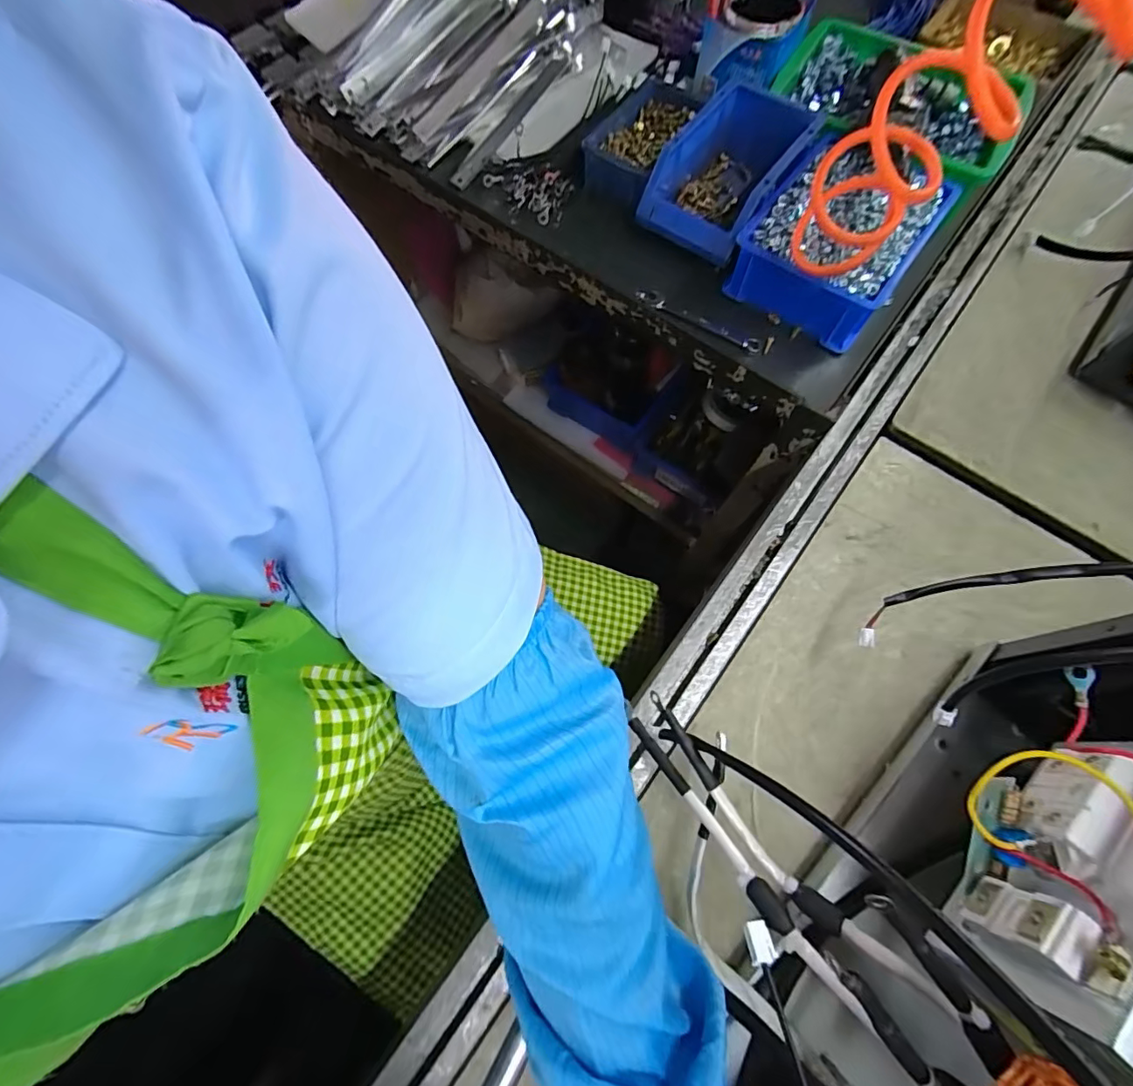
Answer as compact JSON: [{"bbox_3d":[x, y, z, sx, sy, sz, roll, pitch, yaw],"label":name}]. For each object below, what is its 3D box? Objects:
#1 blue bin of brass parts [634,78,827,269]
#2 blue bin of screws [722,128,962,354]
[{"bbox_3d":[0.170,-0.397,0.550,0.123,0.079,0.186,35,74,11],"label":"blue bin of brass parts"},{"bbox_3d":[0.270,-0.304,0.513,0.149,0.083,0.188,36,74,11],"label":"blue bin of screws"}]

